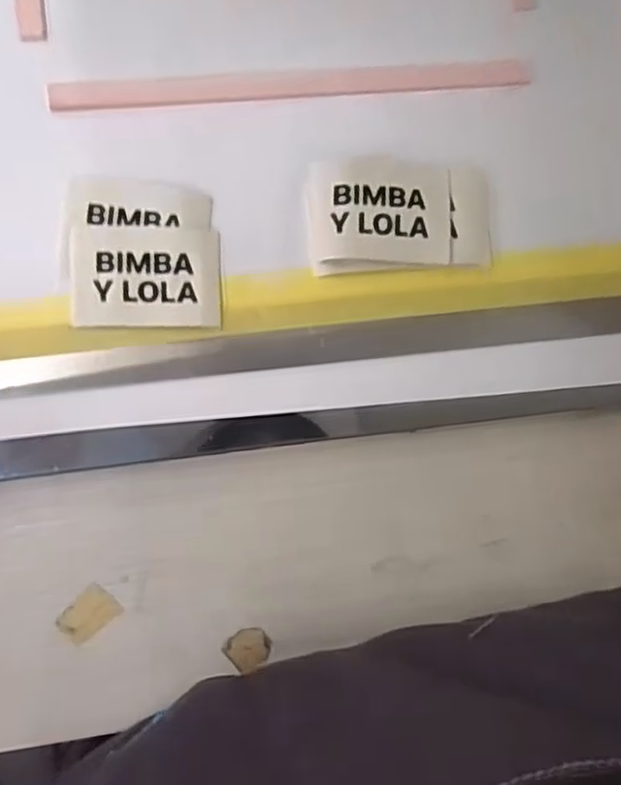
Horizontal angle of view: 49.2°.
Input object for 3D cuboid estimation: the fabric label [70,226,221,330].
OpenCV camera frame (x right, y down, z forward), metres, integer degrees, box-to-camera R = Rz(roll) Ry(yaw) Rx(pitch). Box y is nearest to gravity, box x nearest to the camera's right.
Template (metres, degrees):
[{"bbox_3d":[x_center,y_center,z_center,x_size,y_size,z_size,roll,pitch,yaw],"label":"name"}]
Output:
[{"bbox_3d":[-0.065,-0.046,0.270,0.057,0.006,0.039,1,89,-7],"label":"fabric label"}]

